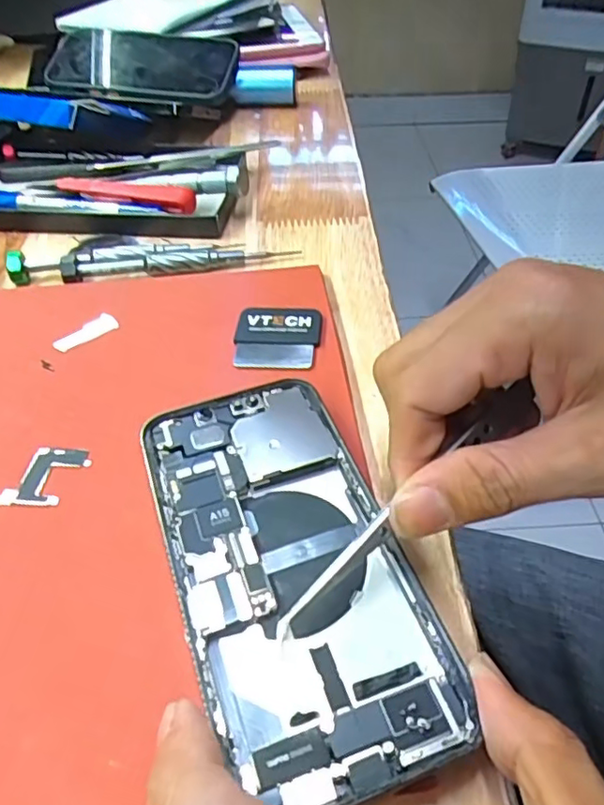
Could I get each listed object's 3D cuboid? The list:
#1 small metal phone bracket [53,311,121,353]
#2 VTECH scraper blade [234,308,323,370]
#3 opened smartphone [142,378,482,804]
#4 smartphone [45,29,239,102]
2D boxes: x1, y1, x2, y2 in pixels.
[{"bbox_3d":[-0.103,-0.034,0.291,0.011,0.004,0.031,35,55,30],"label":"small metal phone bracket"},{"bbox_3d":[-0.011,-0.031,0.284,0.039,0.005,0.039,3,46,4],"label":"VTECH scraper blade"},{"bbox_3d":[-0.007,0.050,0.201,0.071,0.009,0.144,-17,50,-13],"label":"opened smartphone"},{"bbox_3d":[-0.127,-0.264,0.477,0.141,0.013,0.076,7,67,3],"label":"smartphone"}]

